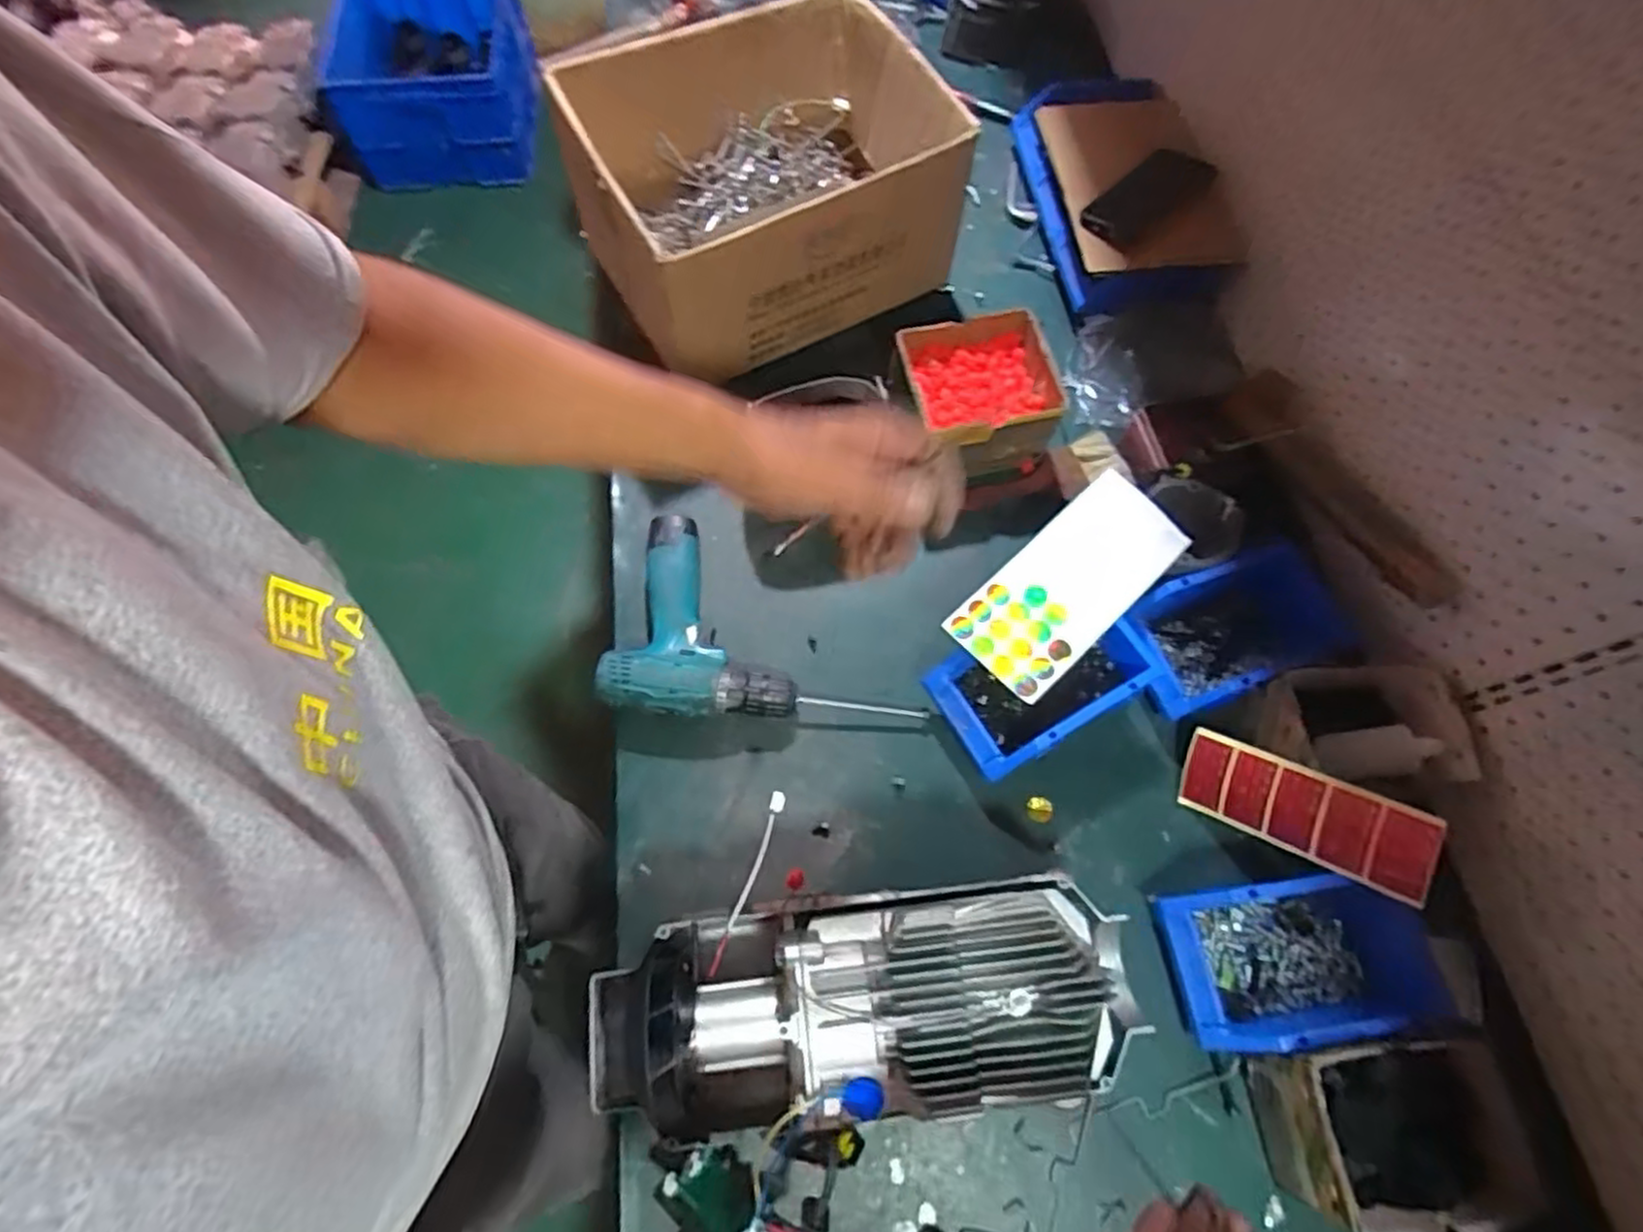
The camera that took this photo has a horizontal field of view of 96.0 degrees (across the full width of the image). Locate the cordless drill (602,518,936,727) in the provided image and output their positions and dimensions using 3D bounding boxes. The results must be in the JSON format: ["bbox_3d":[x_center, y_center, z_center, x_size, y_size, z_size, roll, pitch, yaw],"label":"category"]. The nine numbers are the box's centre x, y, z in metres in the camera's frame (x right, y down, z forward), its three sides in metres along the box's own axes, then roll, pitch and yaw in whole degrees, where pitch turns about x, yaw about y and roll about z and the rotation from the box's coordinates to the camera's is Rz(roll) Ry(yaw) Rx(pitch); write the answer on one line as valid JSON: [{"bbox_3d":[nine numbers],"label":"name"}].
[{"bbox_3d":[-0.048,0.015,0.720,0.305,0.047,0.196,9,67,2],"label":"cordless drill"}]

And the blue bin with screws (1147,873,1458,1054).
[{"bbox_3d":[0.401,0.278,0.608,0.216,0.076,0.112,-6,67,-4],"label":"blue bin with screws"}]

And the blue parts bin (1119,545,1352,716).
[{"bbox_3d":[0.393,0.016,0.716,0.203,0.075,0.118,-21,69,-10],"label":"blue parts bin"}]

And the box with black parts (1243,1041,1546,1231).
[{"bbox_3d":[0.413,0.376,0.551,0.147,0.089,0.116,0,67,-2],"label":"box with black parts"}]

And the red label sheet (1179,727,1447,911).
[{"bbox_3d":[0.395,0.161,0.616,0.009,0.186,0.073,-7,108,-36],"label":"red label sheet"}]

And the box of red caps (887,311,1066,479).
[{"bbox_3d":[0.163,-0.232,0.802,0.152,0.099,0.140,-13,68,-7],"label":"box of red caps"}]

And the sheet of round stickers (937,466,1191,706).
[{"bbox_3d":[0.234,-0.033,0.693,0.244,0.009,0.105,-41,76,-17],"label":"sheet of round stickers"}]

